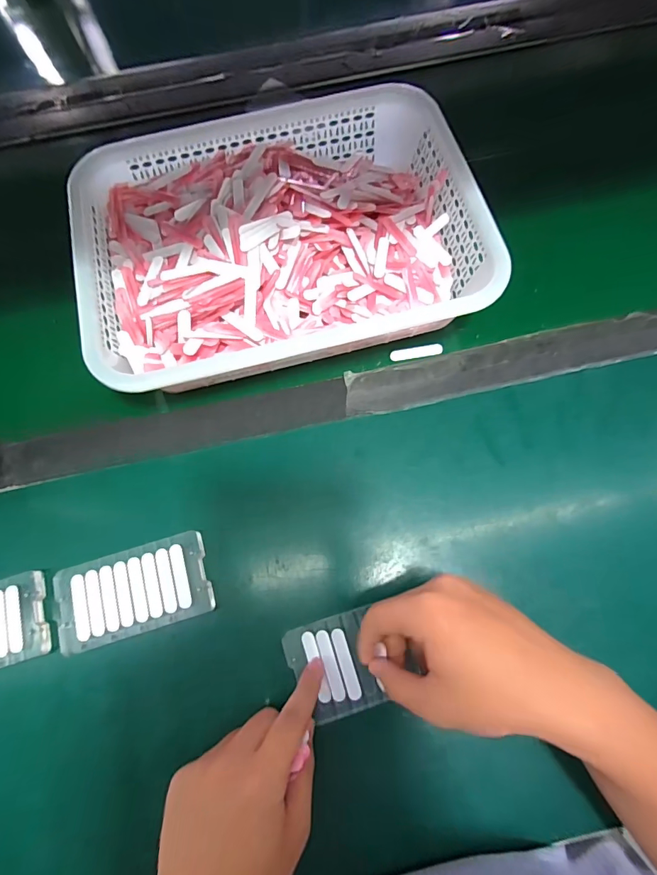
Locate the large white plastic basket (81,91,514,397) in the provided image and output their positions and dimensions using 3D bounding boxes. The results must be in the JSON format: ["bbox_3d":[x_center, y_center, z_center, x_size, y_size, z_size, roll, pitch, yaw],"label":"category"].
[{"bbox_3d":[-0.047,-0.189,0.419,0.358,0.077,0.263,-14,72,-2],"label":"large white plastic basket"}]

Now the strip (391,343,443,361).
[{"bbox_3d":[0.087,-0.084,0.423,0.051,0.005,0.011,-11,72,-1],"label":"strip"}]

